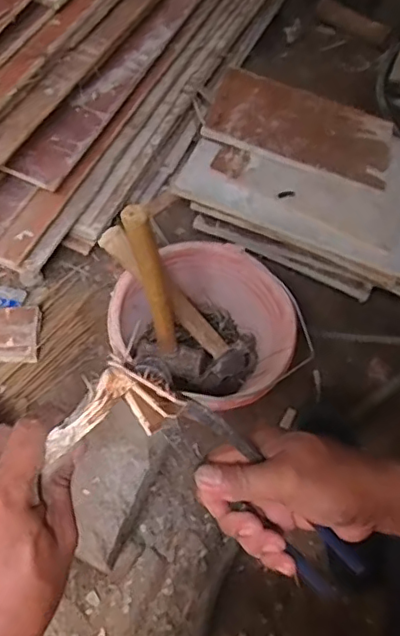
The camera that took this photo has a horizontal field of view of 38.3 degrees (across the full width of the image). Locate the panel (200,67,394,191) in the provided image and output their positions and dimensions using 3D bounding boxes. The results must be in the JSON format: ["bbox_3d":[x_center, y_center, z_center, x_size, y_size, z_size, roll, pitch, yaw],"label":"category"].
[{"bbox_3d":[0.169,-0.316,0.948,0.299,0.019,0.179,19,57,-2],"label":"panel"}]

